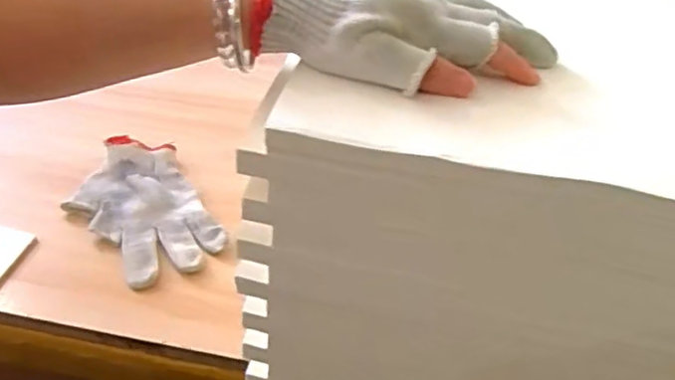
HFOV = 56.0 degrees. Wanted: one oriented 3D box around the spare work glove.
[{"bbox_3d":[-0.189,0.013,0.611,0.110,0.015,0.195,-15,43,-27],"label":"spare work glove"}]

